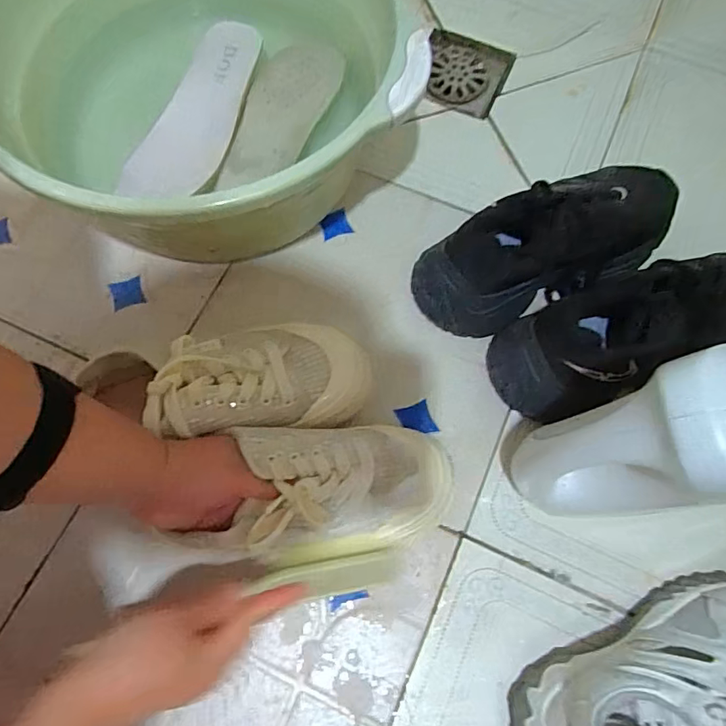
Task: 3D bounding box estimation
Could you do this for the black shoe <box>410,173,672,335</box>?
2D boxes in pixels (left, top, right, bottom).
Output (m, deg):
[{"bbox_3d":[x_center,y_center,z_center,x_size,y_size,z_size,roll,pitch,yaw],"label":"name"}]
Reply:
[{"bbox_3d":[0.166,-0.109,0.465,0.258,0.105,0.103,-23,72,-8],"label":"black shoe"}]

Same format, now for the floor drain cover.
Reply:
[{"bbox_3d":[0.117,-0.344,0.612,0.101,0.015,0.100,25,75,5],"label":"floor drain cover"}]

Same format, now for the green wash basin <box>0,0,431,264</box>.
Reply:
[{"bbox_3d":[-0.157,-0.256,0.480,0.388,0.155,0.344,42,75,13],"label":"green wash basin"}]

